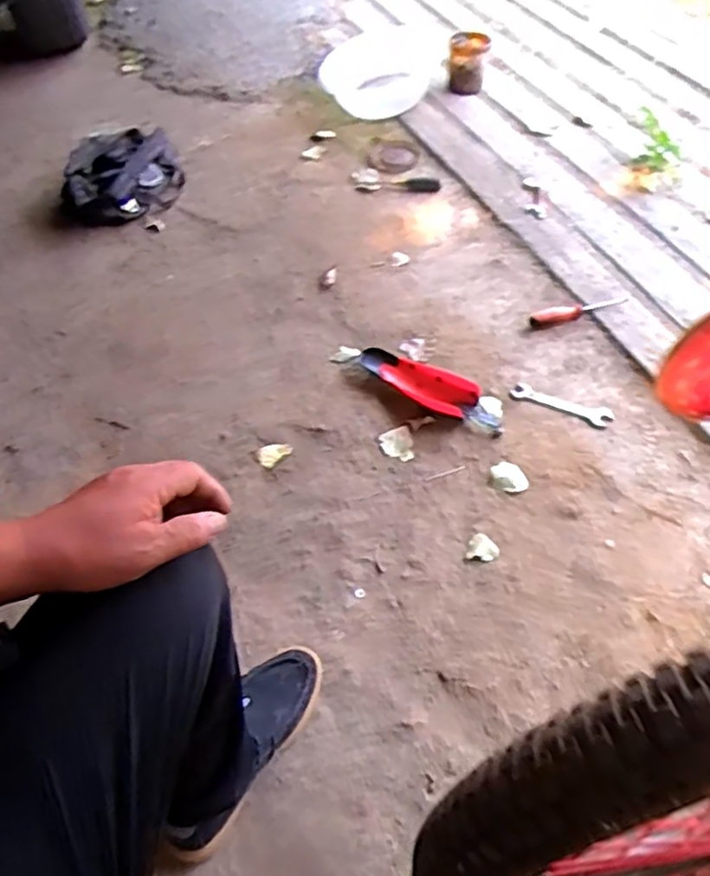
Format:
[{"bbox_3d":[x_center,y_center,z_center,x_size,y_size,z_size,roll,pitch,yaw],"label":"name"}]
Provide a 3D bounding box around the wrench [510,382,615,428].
[{"bbox_3d":[0.379,-0.062,1.217,0.181,0.007,0.042,20,56,17],"label":"wrench"}]

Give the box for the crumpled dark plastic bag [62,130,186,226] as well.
[{"bbox_3d":[-0.573,-0.650,1.625,0.300,0.120,0.258,-21,54,-13],"label":"crumpled dark plastic bag"}]

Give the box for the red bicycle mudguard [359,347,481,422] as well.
[{"bbox_3d":[0.112,-0.103,1.242,0.242,0.030,0.092,22,56,18],"label":"red bicycle mudguard"}]

